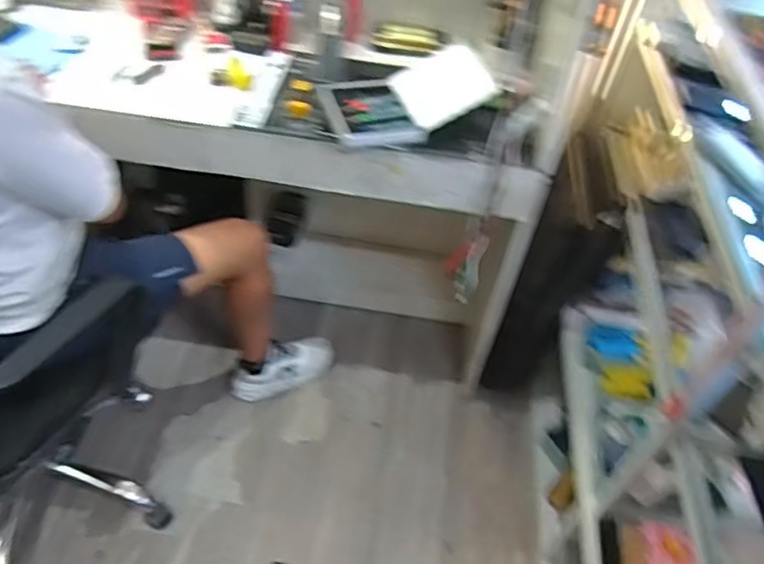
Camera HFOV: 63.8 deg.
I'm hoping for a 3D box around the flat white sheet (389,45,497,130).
[{"bbox_3d":[0.116,-0.379,1.183,0.166,0.012,0.185,-26,56,8],"label":"flat white sheet"}]

